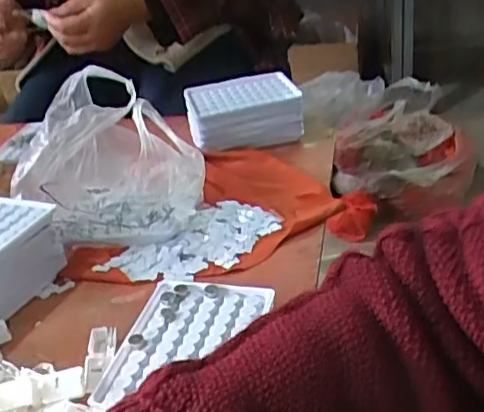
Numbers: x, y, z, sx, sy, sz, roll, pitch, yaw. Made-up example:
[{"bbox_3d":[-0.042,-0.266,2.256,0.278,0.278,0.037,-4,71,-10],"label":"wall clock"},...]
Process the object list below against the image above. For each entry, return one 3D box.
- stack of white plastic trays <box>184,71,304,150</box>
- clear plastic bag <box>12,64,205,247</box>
[{"bbox_3d":[0.002,-0.116,0.741,0.131,0.062,0.100,-14,31,-10],"label":"stack of white plastic trays"},{"bbox_3d":[-0.125,-0.056,0.597,0.160,0.130,0.194,-6,30,5],"label":"clear plastic bag"}]

